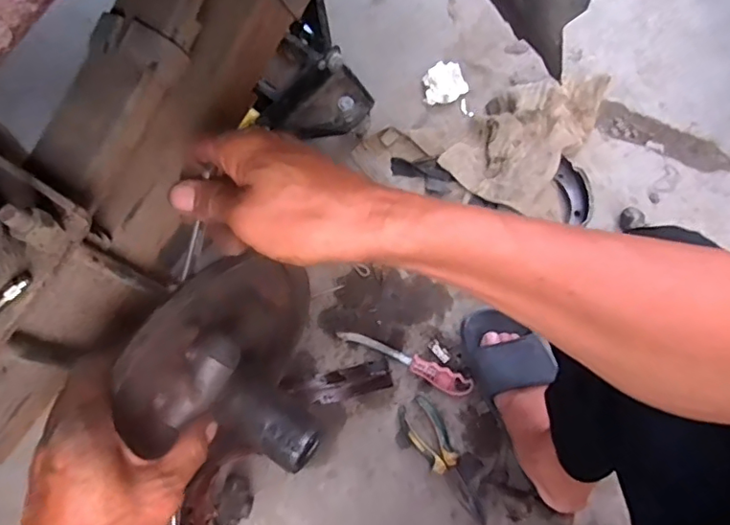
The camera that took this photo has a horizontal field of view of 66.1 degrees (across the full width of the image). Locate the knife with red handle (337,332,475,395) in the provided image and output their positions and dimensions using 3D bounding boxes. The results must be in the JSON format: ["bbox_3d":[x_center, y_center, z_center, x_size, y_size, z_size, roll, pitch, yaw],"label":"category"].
[{"bbox_3d":[0.059,0.147,0.839,0.210,0.016,0.031,22,75,11],"label":"knife with red handle"}]

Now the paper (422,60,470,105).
[{"bbox_3d":[0.138,-0.314,0.976,0.078,0.020,0.071,-27,72,-5],"label":"paper"}]

